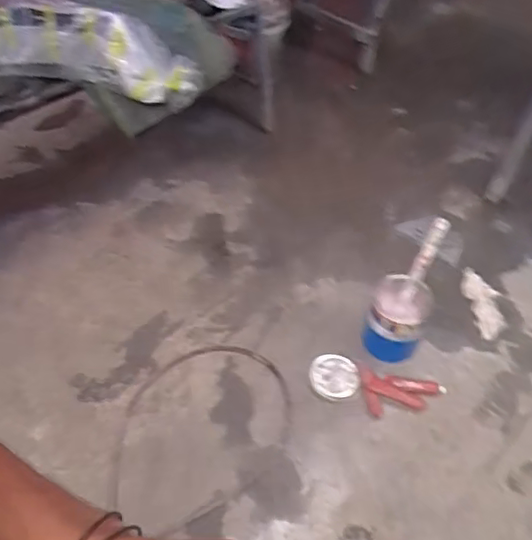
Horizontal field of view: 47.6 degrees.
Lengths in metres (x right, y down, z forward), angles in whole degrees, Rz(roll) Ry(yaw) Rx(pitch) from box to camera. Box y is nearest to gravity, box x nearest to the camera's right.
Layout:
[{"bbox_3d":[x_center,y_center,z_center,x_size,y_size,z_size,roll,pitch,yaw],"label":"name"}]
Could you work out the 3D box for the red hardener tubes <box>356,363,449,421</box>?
[{"bbox_3d":[0.353,0.336,1.585,0.226,0.031,0.135,9,50,7],"label":"red hardener tubes"}]

